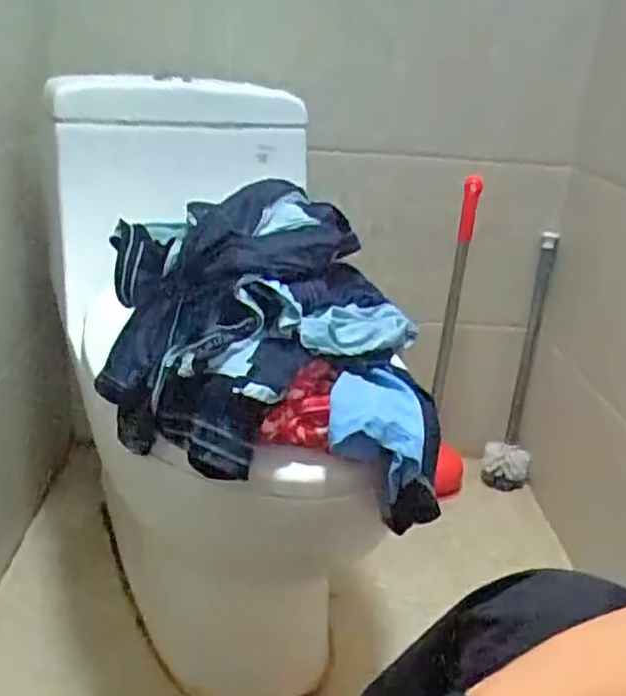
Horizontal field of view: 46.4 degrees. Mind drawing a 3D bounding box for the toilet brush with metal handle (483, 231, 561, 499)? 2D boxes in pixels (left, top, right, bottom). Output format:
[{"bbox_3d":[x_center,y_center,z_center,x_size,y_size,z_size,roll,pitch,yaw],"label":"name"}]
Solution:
[{"bbox_3d":[0.377,0.038,1.310,0.084,0.467,0.078,10,21,14],"label":"toilet brush with metal handle"}]

